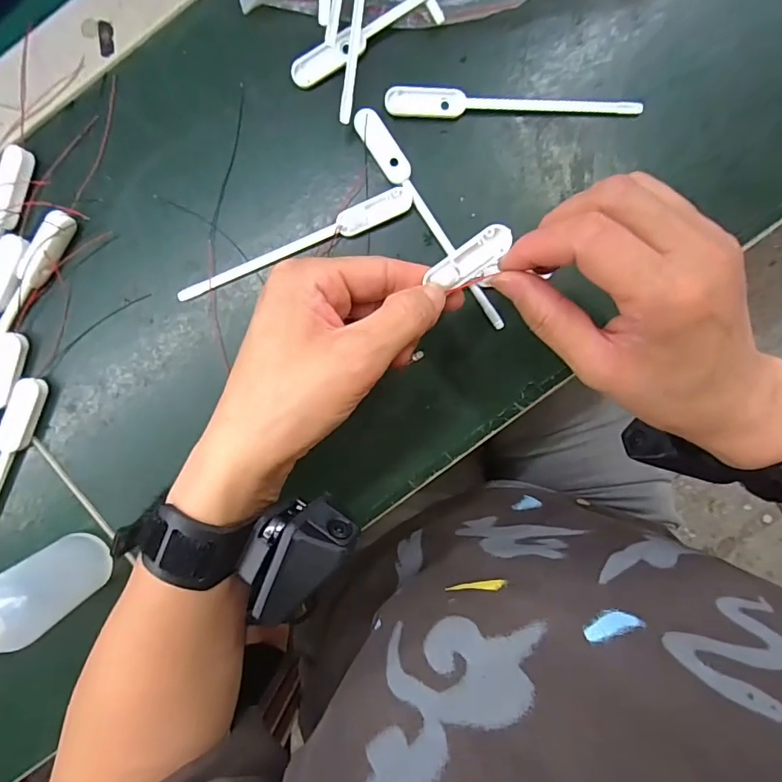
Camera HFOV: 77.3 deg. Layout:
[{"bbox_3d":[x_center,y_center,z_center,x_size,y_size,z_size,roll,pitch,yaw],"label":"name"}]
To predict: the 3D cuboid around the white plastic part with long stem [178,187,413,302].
[{"bbox_3d":[-0.055,-0.083,0.285,0.144,0.006,0.015,-25,94,1],"label":"white plastic part with long stem"}]

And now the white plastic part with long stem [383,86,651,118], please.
[{"bbox_3d":[0.069,-0.164,0.280,0.143,0.005,0.015,1,94,-1],"label":"white plastic part with long stem"}]

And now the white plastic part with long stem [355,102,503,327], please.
[{"bbox_3d":[0.026,-0.098,0.283,0.015,0.009,0.143,-37,93,2],"label":"white plastic part with long stem"}]

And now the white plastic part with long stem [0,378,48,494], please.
[{"bbox_3d":[-0.236,0.059,0.291,0.016,0.008,0.141,23,93,-2],"label":"white plastic part with long stem"}]

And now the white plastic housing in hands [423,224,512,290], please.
[{"bbox_3d":[0.037,-0.061,0.226,0.041,0.004,0.014,-33,93,11],"label":"white plastic housing in hands"}]

